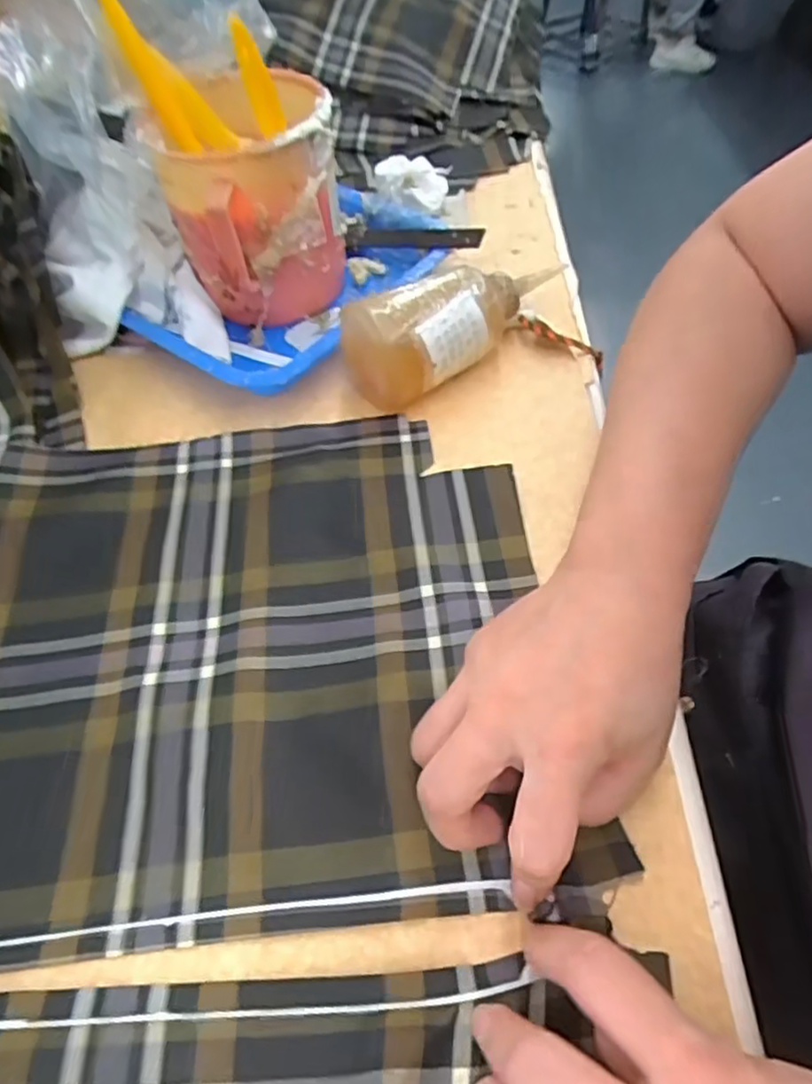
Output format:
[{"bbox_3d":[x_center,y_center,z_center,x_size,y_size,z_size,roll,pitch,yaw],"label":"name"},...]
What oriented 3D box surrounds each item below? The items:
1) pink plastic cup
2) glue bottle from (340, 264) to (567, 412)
[{"bbox_3d":[-0.102,-0.231,0.460,0.113,0.133,0.145,-15,53,-6],"label":"pink plastic cup"},{"bbox_3d":[0.028,-0.148,0.424,0.147,0.064,0.066,-40,59,-23],"label":"glue bottle"}]

